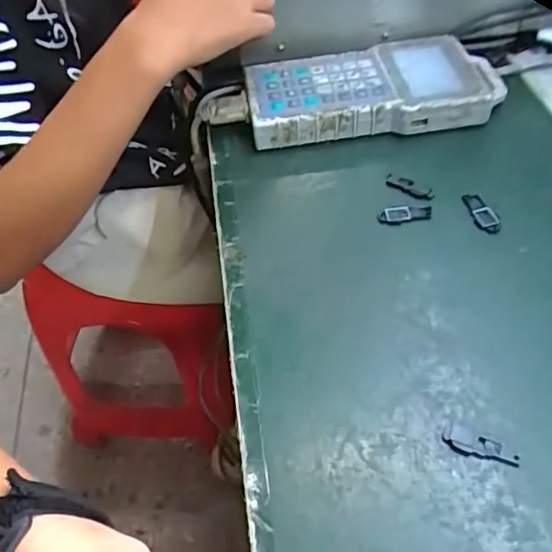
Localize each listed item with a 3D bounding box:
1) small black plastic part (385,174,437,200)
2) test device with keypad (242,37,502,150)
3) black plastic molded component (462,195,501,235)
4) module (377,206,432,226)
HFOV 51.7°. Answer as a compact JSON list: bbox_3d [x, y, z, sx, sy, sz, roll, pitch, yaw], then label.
[{"bbox_3d":[0.105,-0.070,0.448,0.039,0.004,0.013,24,55,25],"label":"small black plastic part"},{"bbox_3d":[0.088,-0.168,0.514,0.223,0.038,0.103,-8,48,0],"label":"test device with keypad"},{"bbox_3d":[0.153,-0.048,0.427,0.017,0.004,0.040,-19,49,-10],"label":"black plastic molded component"},{"bbox_3d":[0.098,-0.047,0.432,0.041,0.004,0.016,-8,48,-1],"label":"module"}]

